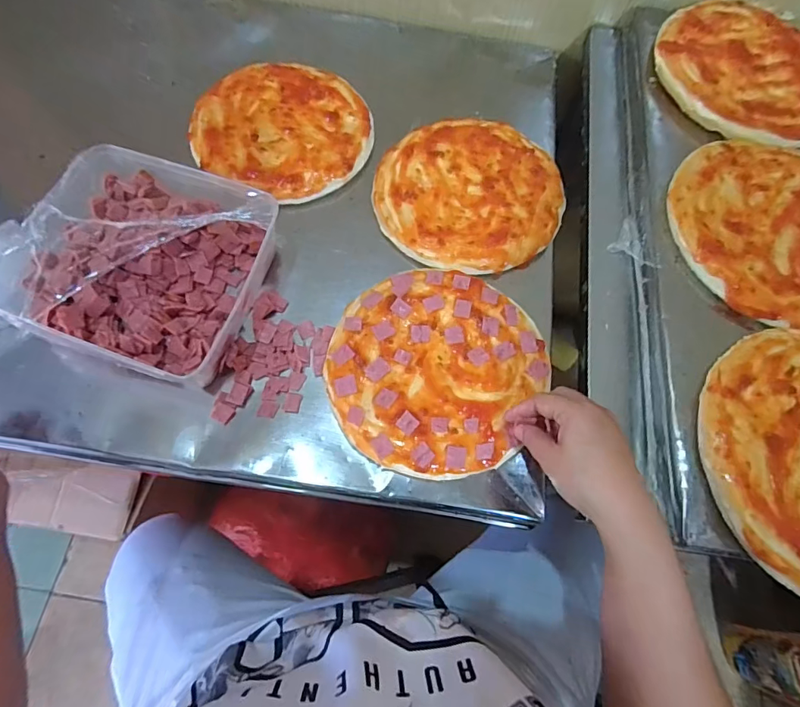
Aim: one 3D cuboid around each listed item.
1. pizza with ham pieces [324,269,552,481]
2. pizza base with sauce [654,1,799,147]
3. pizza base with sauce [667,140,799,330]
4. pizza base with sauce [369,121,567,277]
[{"bbox_3d":[0.029,0.010,0.430,0.188,0.015,0.191,1,68,-3],"label":"pizza with ham pieces"},{"bbox_3d":[0.368,-0.303,0.493,0.188,0.010,0.187,1,68,-3],"label":"pizza base with sauce"},{"bbox_3d":[0.343,-0.113,0.420,0.191,0.010,0.186,1,68,-3],"label":"pizza base with sauce"},{"bbox_3d":[0.074,-0.177,0.500,0.193,0.009,0.188,4,68,-1],"label":"pizza base with sauce"}]

